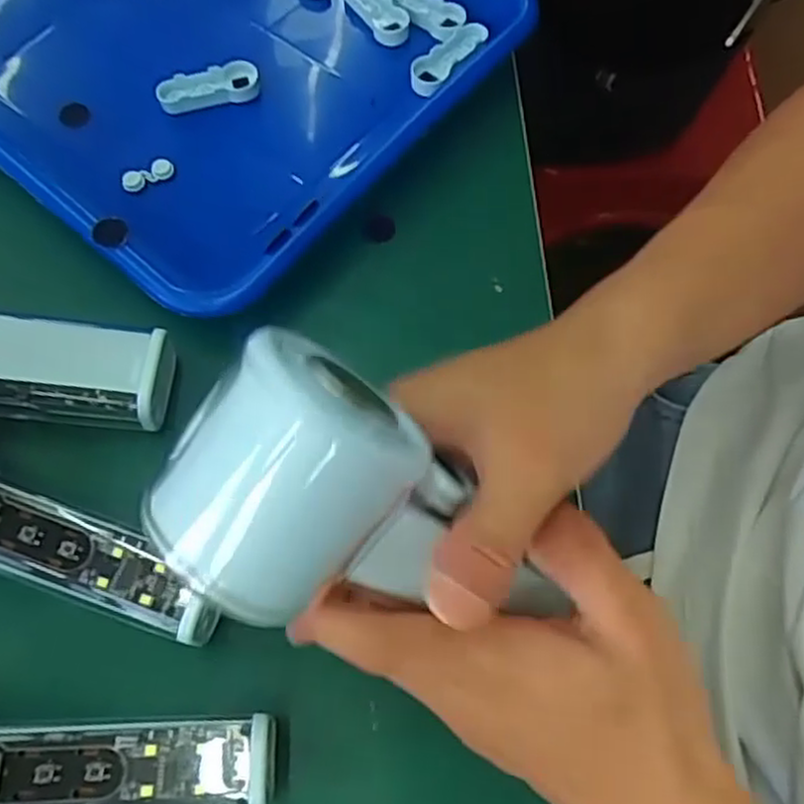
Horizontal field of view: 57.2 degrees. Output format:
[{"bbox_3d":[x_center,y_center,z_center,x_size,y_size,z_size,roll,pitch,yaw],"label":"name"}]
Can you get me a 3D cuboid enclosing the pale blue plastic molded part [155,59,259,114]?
[{"bbox_3d":[-0.096,-0.157,0.368,0.049,0.012,0.017,-14,68,-5],"label":"pale blue plastic molded part"}]

